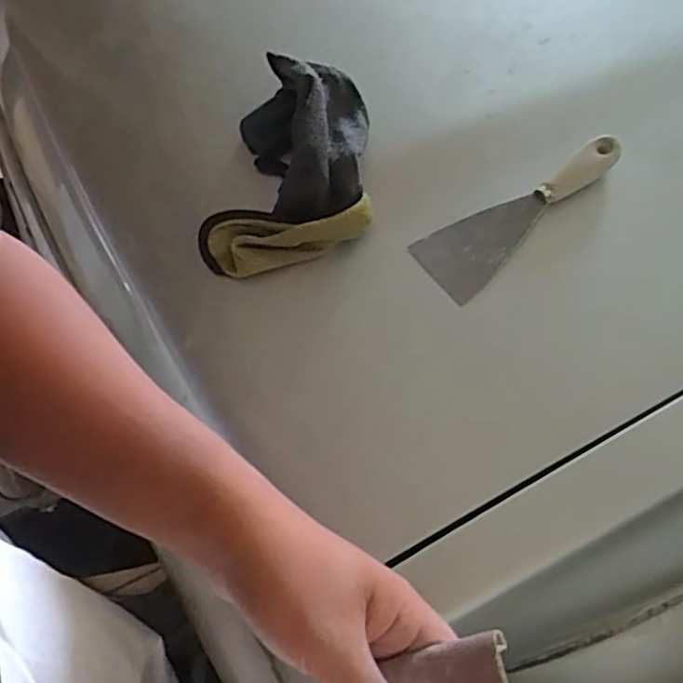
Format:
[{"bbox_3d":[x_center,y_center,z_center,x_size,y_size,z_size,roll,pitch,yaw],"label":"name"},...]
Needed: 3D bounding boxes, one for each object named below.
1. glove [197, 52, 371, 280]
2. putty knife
[{"bbox_3d":[-0.048,-0.158,0.566,0.140,0.094,0.168,0,60,-2],"label":"glove"},{"bbox_3d":[0.155,-0.110,0.545,0.191,0.013,0.062,-36,66,-1],"label":"putty knife"}]

